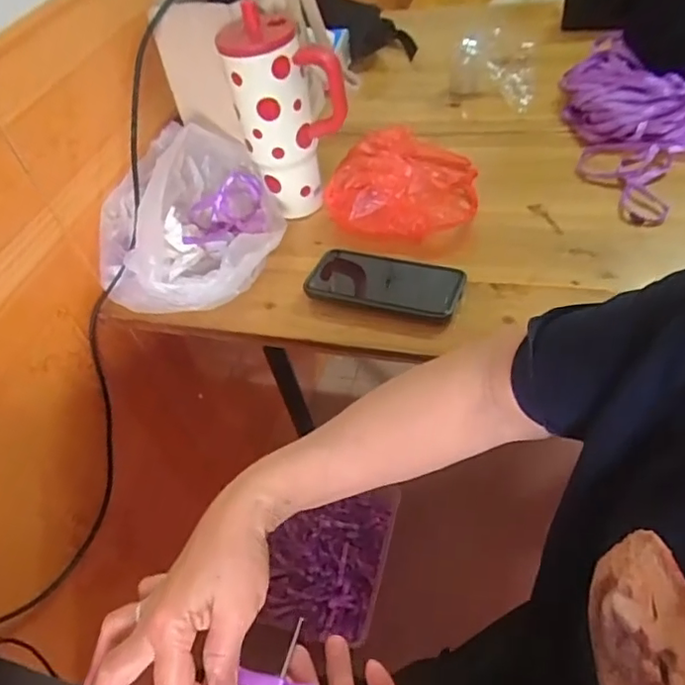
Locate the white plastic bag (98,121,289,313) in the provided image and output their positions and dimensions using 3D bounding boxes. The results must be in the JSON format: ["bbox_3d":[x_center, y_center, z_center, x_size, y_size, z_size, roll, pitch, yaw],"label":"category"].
[{"bbox_3d":[-0.185,-0.155,0.688,0.213,0.099,0.281,-9,47,3],"label":"white plastic bag"}]

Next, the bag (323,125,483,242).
[{"bbox_3d":[0.076,-0.203,0.716,0.174,0.055,0.191,5,50,16],"label":"bag"}]

